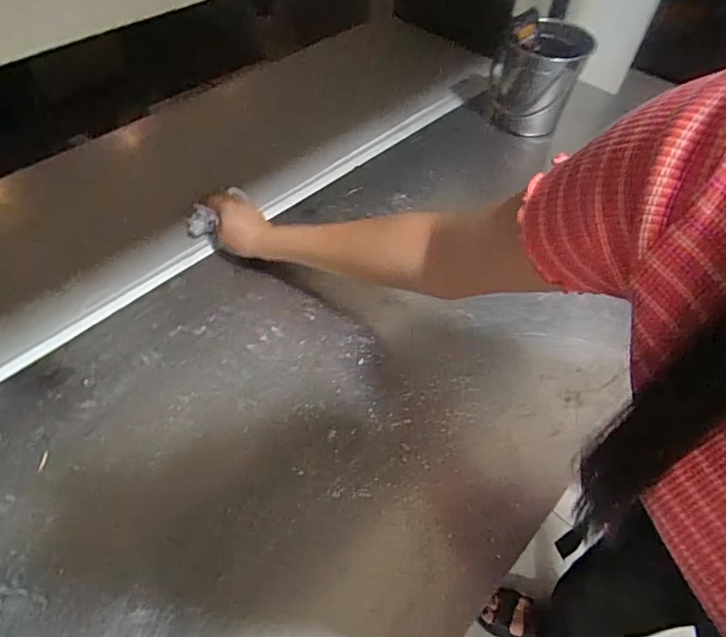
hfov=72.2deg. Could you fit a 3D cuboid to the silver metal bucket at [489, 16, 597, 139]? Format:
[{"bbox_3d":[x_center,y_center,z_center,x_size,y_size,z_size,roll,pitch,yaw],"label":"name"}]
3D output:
[{"bbox_3d":[0.276,-0.382,0.801,0.119,0.149,0.138,17,54,10],"label":"silver metal bucket"}]

